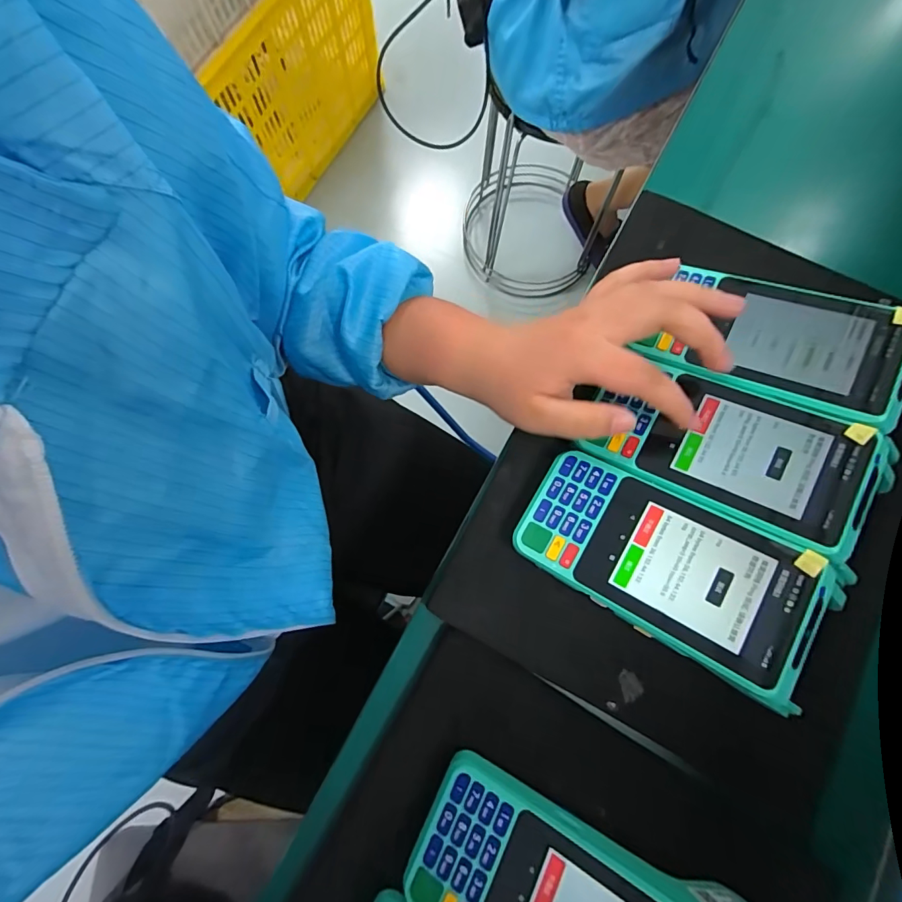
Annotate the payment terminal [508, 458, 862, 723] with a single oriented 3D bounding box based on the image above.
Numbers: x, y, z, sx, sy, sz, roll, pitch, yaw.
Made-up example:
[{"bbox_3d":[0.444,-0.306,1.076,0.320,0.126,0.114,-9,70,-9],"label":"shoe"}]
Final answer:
[{"bbox_3d":[0.116,0.064,0.243,0.154,0.061,0.077,29,80,6],"label":"payment terminal"}]

